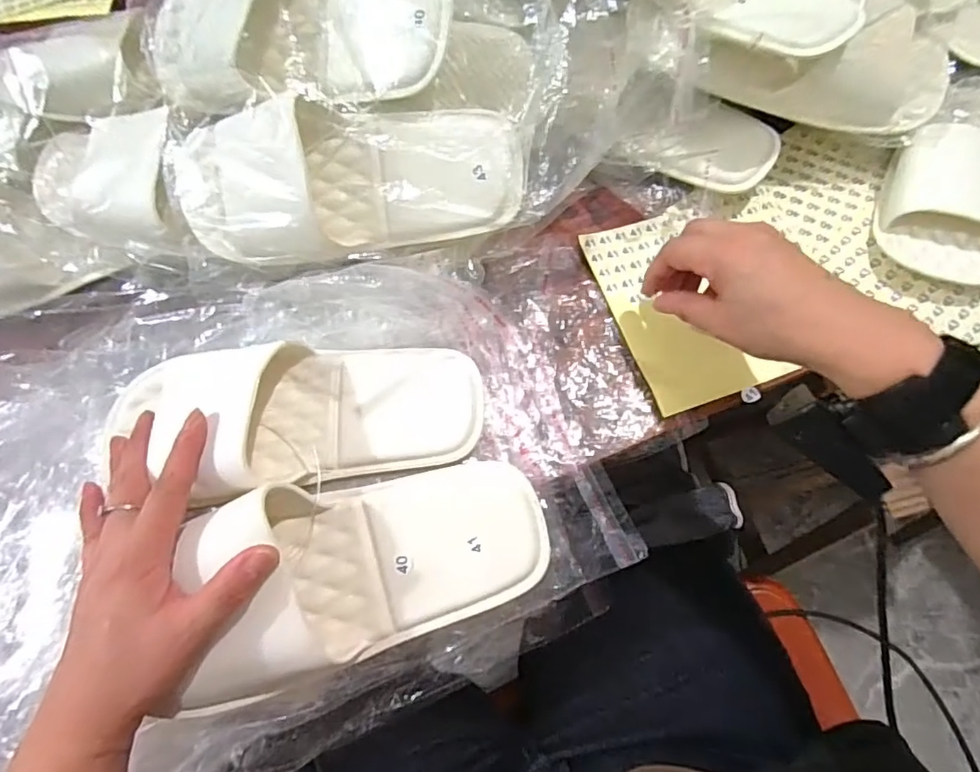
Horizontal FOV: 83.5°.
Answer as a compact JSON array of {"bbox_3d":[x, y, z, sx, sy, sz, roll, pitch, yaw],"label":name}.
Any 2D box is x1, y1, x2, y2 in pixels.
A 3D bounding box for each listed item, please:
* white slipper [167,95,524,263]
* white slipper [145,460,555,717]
[{"bbox_3d":[-0.101,-0.131,0.362,0.241,0.055,0.098,0,104,5],"label":"white slipper"},{"bbox_3d":[-0.076,0.102,0.327,0.216,0.047,0.106,-16,70,-5],"label":"white slipper"}]

